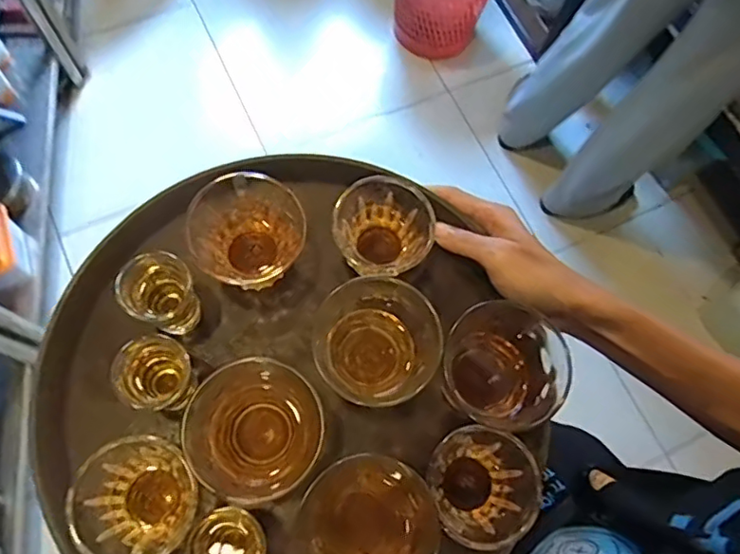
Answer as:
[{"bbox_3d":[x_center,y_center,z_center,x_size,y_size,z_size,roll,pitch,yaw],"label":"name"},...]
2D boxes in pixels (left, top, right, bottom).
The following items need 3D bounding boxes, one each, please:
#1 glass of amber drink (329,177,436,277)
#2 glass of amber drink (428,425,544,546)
[{"bbox_3d":[0.007,-0.033,0.409,0.066,0.053,0.069,0,70,-1],"label":"glass of amber drink"},{"bbox_3d":[0.070,0.135,0.369,0.062,0.066,0.065,39,75,12],"label":"glass of amber drink"}]

